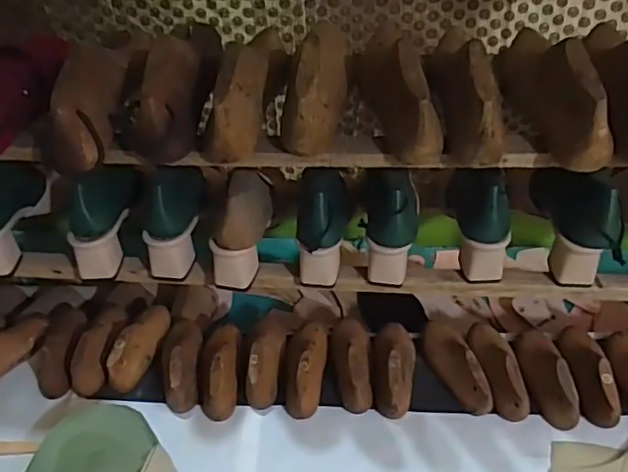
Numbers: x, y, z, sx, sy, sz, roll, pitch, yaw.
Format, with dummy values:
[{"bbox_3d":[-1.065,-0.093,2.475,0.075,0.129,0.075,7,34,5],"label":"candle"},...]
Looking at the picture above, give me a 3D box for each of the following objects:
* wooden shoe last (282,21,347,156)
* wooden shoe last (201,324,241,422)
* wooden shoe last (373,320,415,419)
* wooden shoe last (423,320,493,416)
[{"bbox_3d":[0.004,-0.173,0.620,0.061,0.083,0.210,2,42,6],"label":"wooden shoe last"},{"bbox_3d":[-0.121,0.158,0.727,0.050,0.057,0.146,-3,42,0],"label":"wooden shoe last"},{"bbox_3d":[0.100,0.157,0.717,0.051,0.051,0.132,3,42,7],"label":"wooden shoe last"},{"bbox_3d":[0.175,0.154,0.716,0.057,0.056,0.143,-8,42,-5],"label":"wooden shoe last"}]

